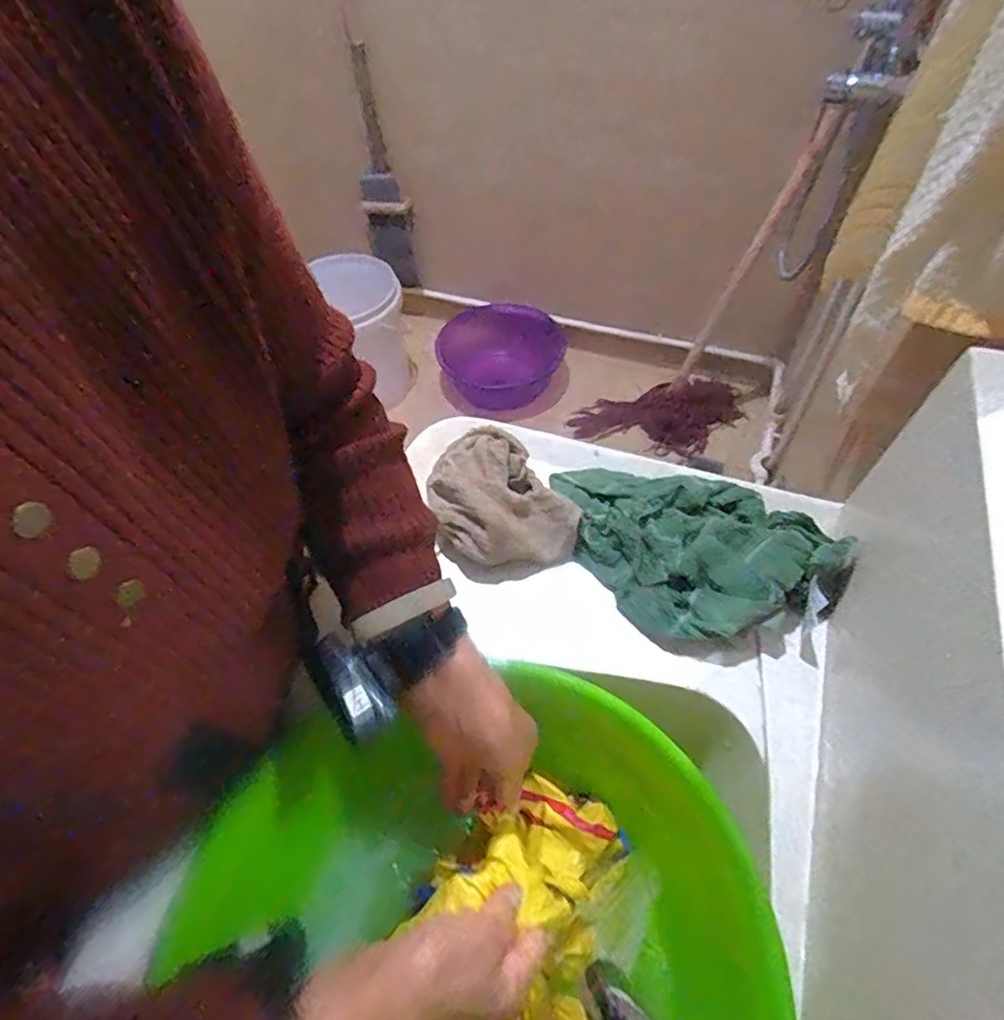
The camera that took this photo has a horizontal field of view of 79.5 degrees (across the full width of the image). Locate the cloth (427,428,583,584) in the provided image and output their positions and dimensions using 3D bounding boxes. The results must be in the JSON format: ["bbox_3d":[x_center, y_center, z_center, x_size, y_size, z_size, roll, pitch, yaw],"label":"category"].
[{"bbox_3d":[-0.004,-0.007,0.539,0.115,0.058,0.128,-19,54,-11],"label":"cloth"}]

